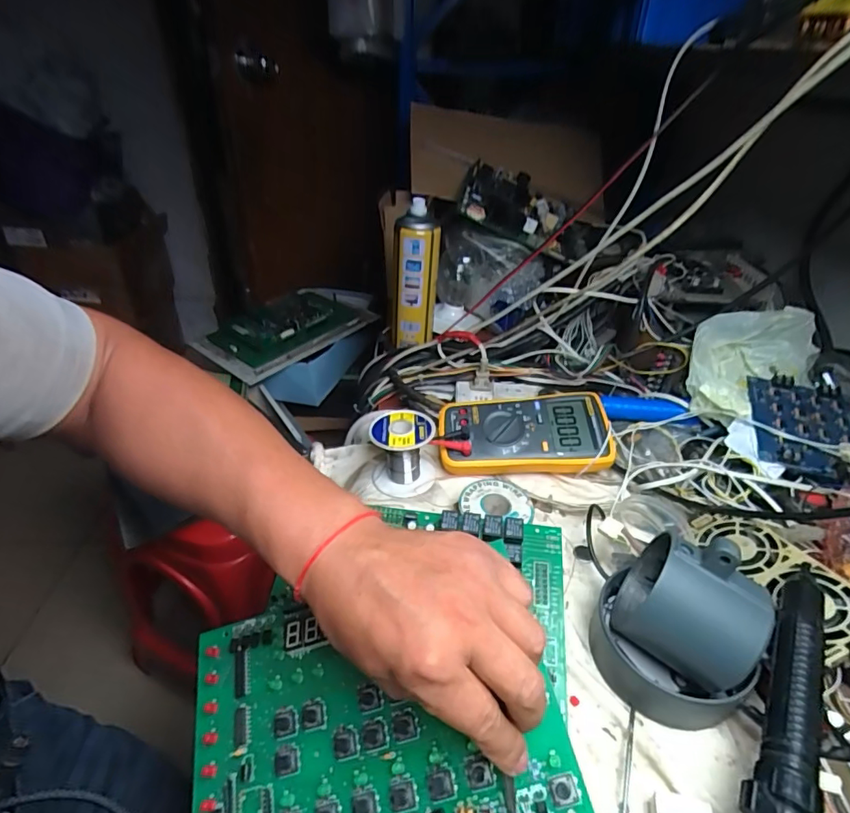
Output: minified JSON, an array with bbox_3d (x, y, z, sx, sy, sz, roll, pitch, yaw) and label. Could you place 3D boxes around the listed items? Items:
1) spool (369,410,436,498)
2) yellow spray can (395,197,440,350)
[{"bbox_3d":[-0.023,0.052,0.512,0.064,0.080,0.057,1,36,-1],"label":"spool"},{"bbox_3d":[-0.011,-0.188,0.712,0.062,0.193,0.057,1,36,-1],"label":"yellow spray can"}]

